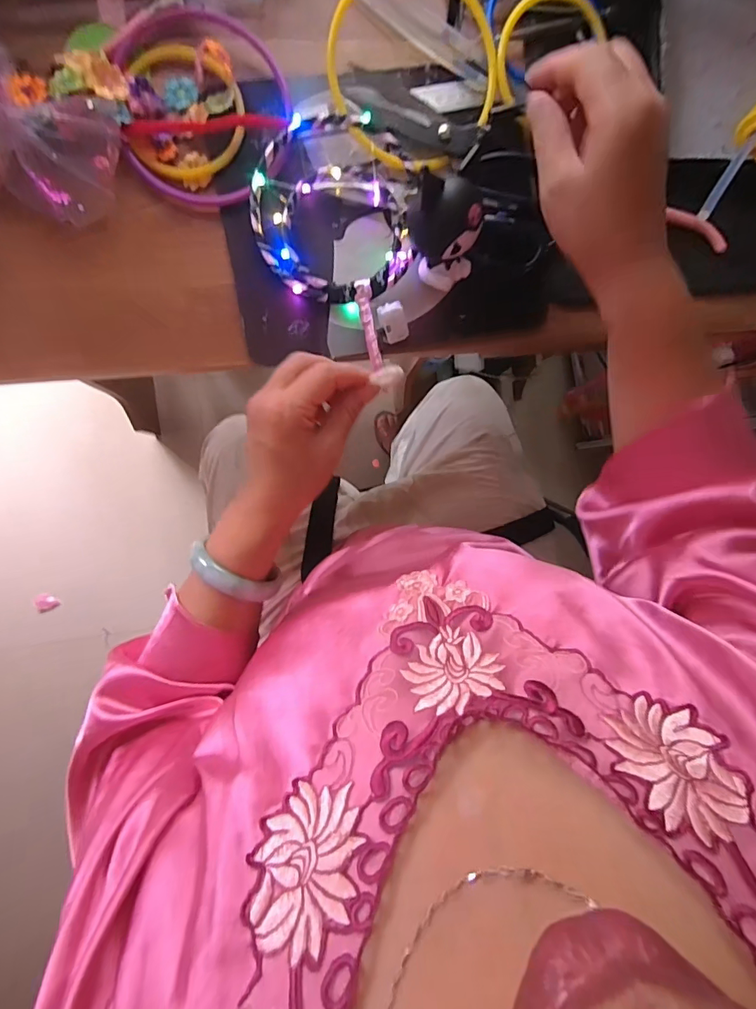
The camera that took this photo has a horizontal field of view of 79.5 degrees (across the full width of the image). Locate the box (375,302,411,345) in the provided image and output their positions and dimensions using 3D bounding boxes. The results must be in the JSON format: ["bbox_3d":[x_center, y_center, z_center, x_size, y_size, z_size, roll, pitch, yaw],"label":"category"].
[{"bbox_3d":[0.012,-0.140,0.350,0.019,0.011,0.029,-19,95,-5],"label":"box"}]

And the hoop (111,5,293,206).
[{"bbox_3d":[-0.124,-0.291,0.330,0.118,0.013,0.129,-5,94,-6],"label":"hoop"}]

